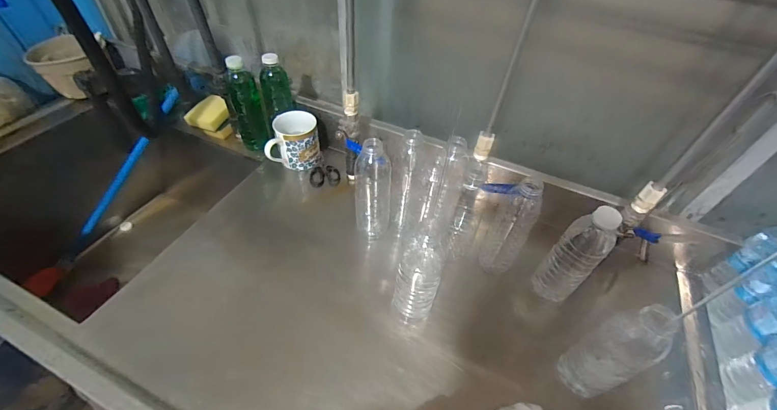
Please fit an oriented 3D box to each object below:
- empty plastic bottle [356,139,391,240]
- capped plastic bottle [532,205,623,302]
[{"bbox_3d":[-0.024,-0.032,0.599,0.062,0.206,0.076,5,47,0],"label":"empty plastic bottle"},{"bbox_3d":[0.276,0.085,0.518,0.052,0.210,0.060,-31,57,-29],"label":"capped plastic bottle"}]

